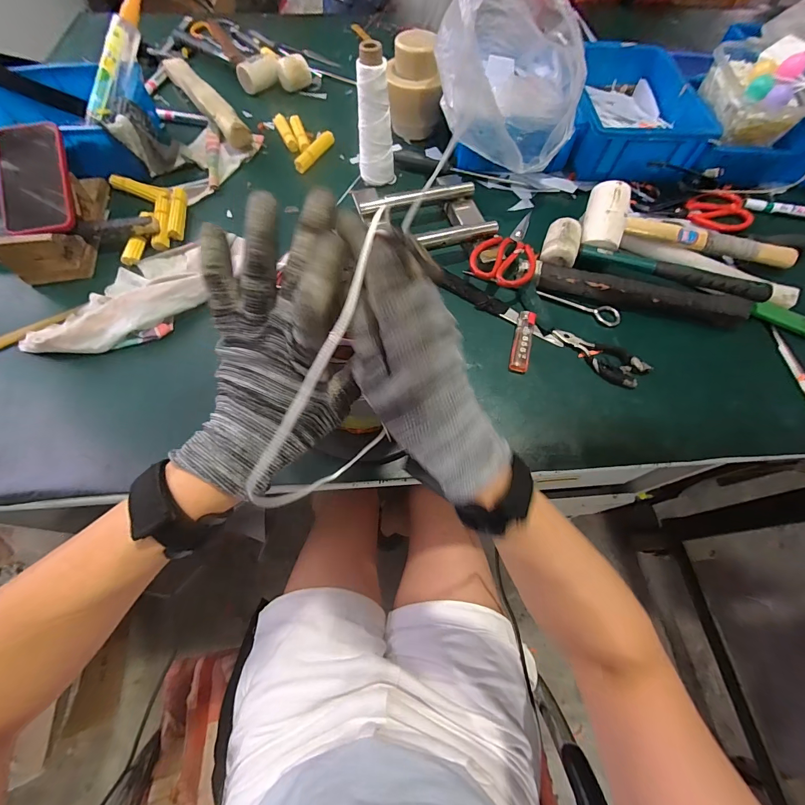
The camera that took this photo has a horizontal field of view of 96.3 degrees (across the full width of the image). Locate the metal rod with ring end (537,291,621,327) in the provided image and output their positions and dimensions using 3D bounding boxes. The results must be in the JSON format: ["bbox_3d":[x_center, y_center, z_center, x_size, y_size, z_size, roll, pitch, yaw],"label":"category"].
[{"bbox_3d":[0.244,-0.135,0.500,0.115,0.012,0.023,24,66,10],"label":"metal rod with ring end"}]

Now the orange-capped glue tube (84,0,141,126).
[{"bbox_3d":[-0.467,-0.552,0.589,0.027,0.037,0.201,38,104,15],"label":"orange-capped glue tube"}]

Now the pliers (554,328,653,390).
[{"bbox_3d":[0.251,-0.057,0.460,0.120,0.011,0.048,27,66,11],"label":"pliers"}]

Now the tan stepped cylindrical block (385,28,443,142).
[{"bbox_3d":[0.018,-0.525,0.613,0.088,0.121,0.087,-2,64,-2],"label":"tan stepped cylindrical block"}]

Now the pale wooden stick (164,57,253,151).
[{"bbox_3d":[-0.363,-0.559,0.659,0.041,0.036,0.325,-33,70,-14],"label":"pale wooden stick"}]

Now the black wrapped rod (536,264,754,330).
[{"bbox_3d":[0.320,-0.145,0.488,0.266,0.026,0.041,15,64,6],"label":"black wrapped rod"}]

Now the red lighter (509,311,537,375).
[{"bbox_3d":[0.156,-0.080,0.465,0.023,0.011,0.091,15,64,6],"label":"red lighter"}]

